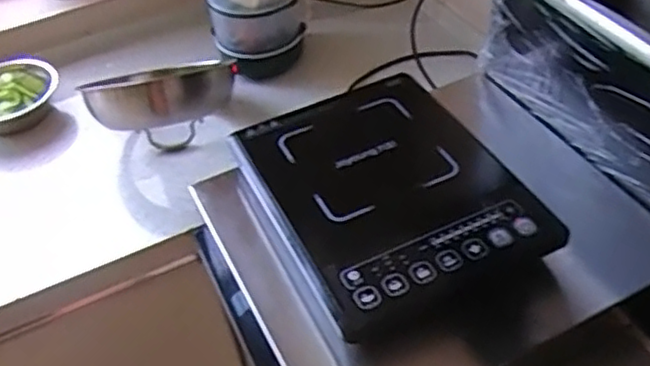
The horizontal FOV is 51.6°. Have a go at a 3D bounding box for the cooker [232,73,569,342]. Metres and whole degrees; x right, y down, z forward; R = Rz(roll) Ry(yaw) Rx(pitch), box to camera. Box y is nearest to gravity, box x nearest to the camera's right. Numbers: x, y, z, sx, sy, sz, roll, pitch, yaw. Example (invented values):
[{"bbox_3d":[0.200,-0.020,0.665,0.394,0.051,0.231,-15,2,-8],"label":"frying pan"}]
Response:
[{"bbox_3d":[0.079,0.005,0.811,0.288,0.050,0.346,-21,47,-14],"label":"cooker"}]

